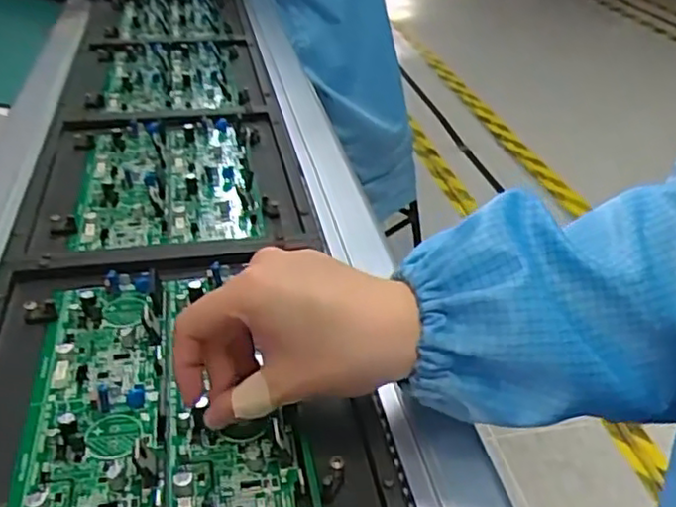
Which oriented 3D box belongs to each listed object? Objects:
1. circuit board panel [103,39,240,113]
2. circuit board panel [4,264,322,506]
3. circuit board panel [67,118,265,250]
[{"bbox_3d":[-0.203,-0.220,0.843,0.150,0.011,0.243,-5,34,-8],"label":"circuit board panel"},{"bbox_3d":[-0.105,0.075,0.404,0.148,0.019,0.221,-6,35,-13],"label":"circuit board panel"},{"bbox_3d":[-0.155,-0.072,0.627,0.150,0.016,0.214,-5,35,-11],"label":"circuit board panel"}]

